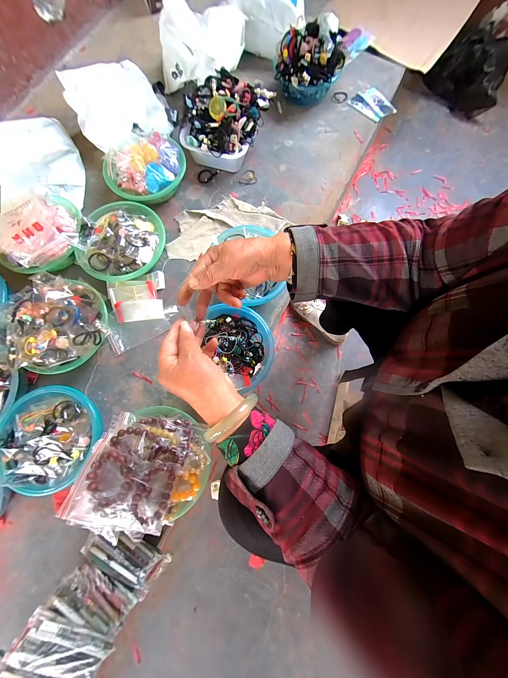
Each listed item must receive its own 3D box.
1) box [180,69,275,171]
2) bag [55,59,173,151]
[{"bbox_3d":[-0.098,-0.670,0.672,0.225,0.135,0.242,23,79,5],"label":"box"},{"bbox_3d":[-0.427,-0.731,0.693,0.264,0.132,0.245,-27,79,-5],"label":"bag"}]

